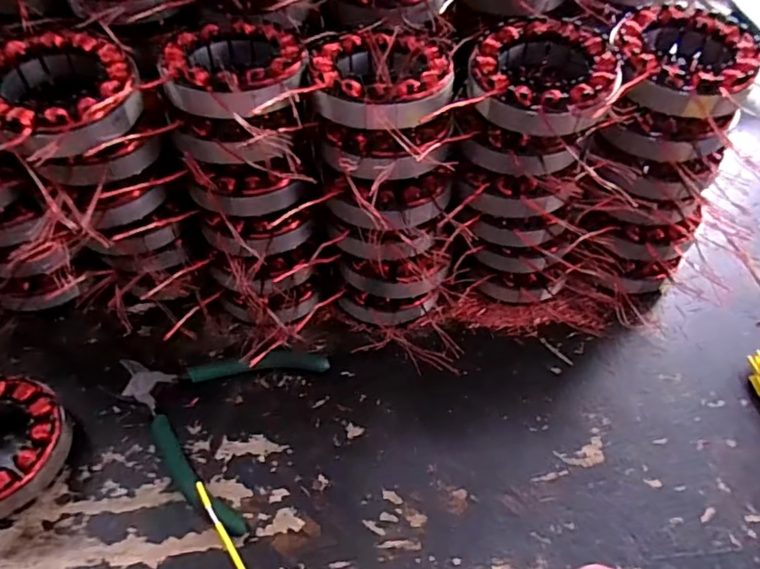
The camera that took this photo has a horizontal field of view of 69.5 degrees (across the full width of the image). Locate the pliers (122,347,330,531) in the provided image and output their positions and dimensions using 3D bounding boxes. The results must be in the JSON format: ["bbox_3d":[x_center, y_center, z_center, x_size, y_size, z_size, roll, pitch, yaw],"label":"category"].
[{"bbox_3d":[-0.121,0.081,0.373,0.134,0.020,0.127,19,54,11],"label":"pliers"}]

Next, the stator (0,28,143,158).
[{"bbox_3d":[-0.182,-0.106,0.314,0.089,0.031,0.083,2,52,-2],"label":"stator"}]

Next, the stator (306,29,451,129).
[{"bbox_3d":[0.000,-0.127,0.334,0.084,0.025,0.088,2,52,-2],"label":"stator"}]

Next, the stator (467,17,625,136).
[{"bbox_3d":[0.099,-0.125,0.335,0.086,0.031,0.089,2,52,-2],"label":"stator"}]

